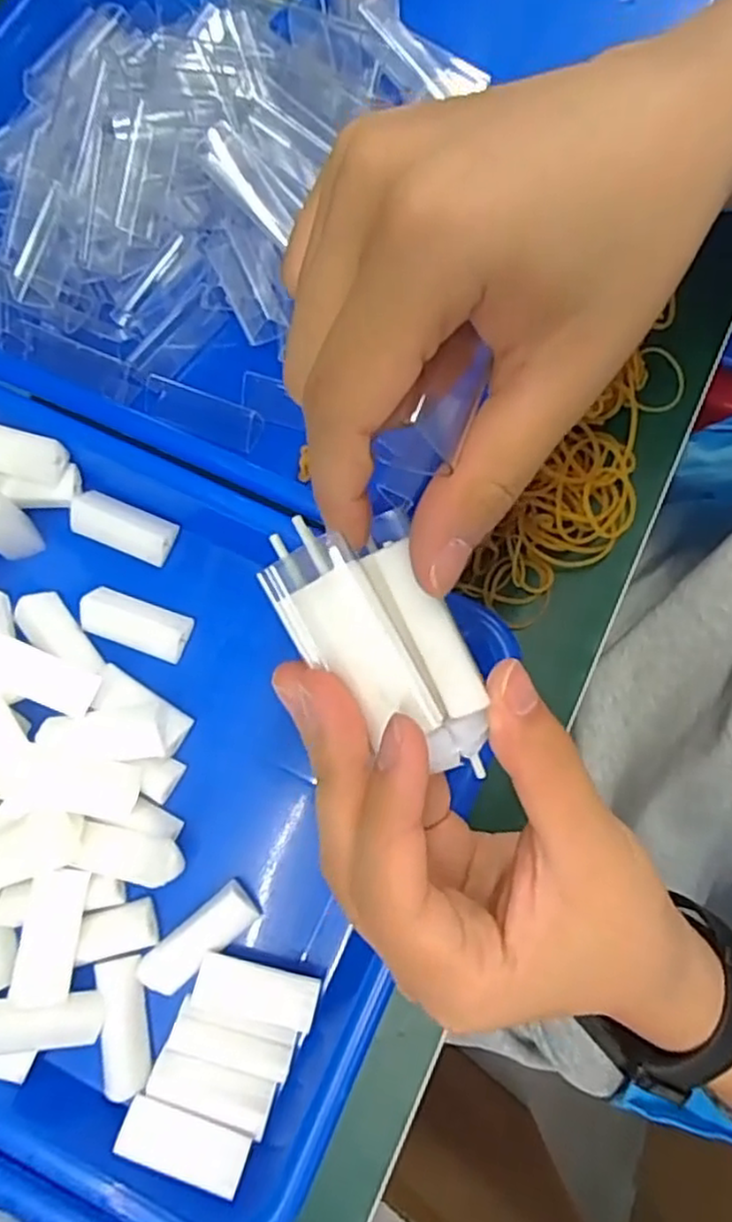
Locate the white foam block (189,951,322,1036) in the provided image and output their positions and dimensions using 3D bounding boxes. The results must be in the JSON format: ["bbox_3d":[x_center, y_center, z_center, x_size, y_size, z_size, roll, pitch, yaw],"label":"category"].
[{"bbox_3d":[-0.041,0.144,0.266,0.045,0.011,0.018,12,76,4],"label":"white foam block"}]

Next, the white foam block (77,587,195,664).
[{"bbox_3d":[-0.100,0.005,0.304,0.046,0.011,0.022,19,76,6],"label":"white foam block"}]

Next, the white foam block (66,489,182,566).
[{"bbox_3d":[-0.110,-0.039,0.316,0.047,0.010,0.021,22,77,6],"label":"white foam block"}]

